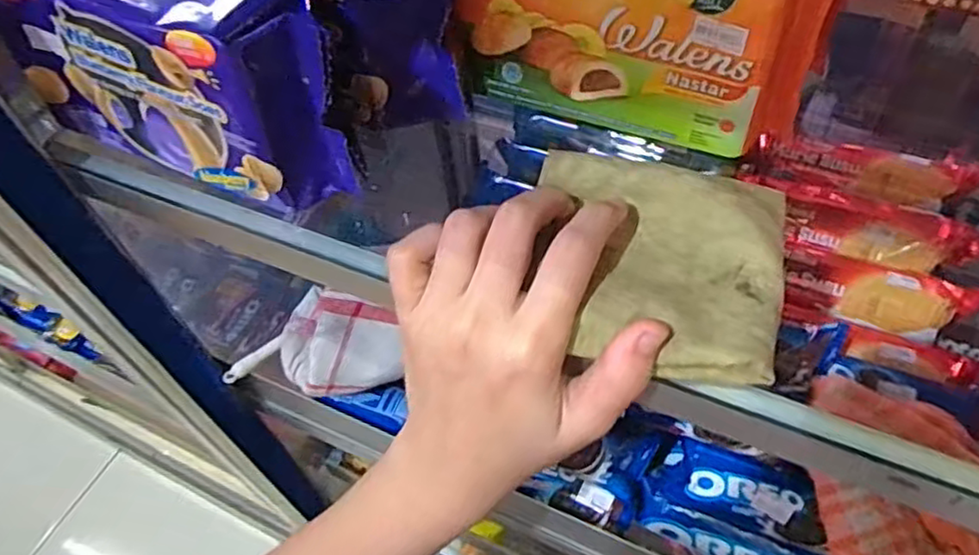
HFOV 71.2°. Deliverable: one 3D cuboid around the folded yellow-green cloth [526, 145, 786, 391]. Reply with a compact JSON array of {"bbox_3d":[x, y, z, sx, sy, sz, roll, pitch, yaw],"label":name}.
[{"bbox_3d":[0.066,-0.006,0.261,0.092,0.017,0.090,5,54,9],"label":"folded yellow-green cloth"}]

